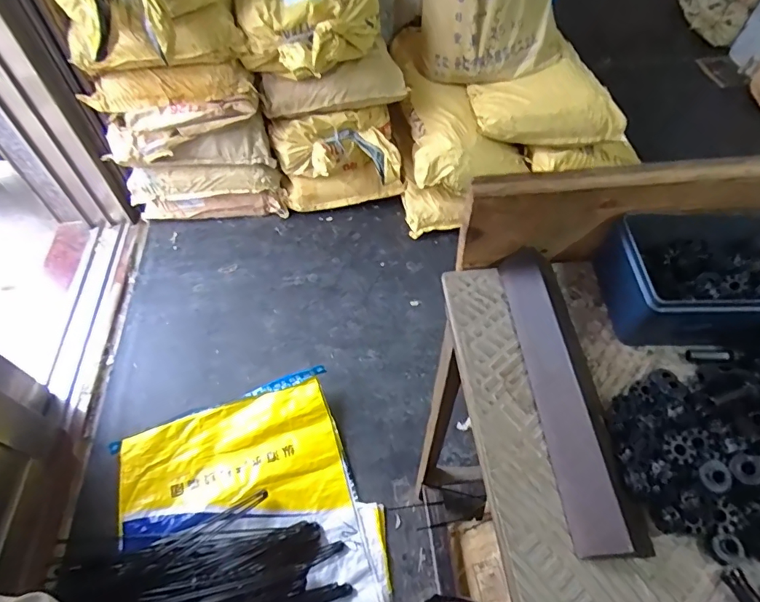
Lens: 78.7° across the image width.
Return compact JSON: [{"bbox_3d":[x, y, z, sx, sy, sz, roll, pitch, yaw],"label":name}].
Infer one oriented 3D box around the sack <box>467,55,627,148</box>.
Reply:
[{"bbox_3d":[0.489,-0.578,1.376,0.402,0.113,0.246,-13,55,-8],"label":"sack"}]

